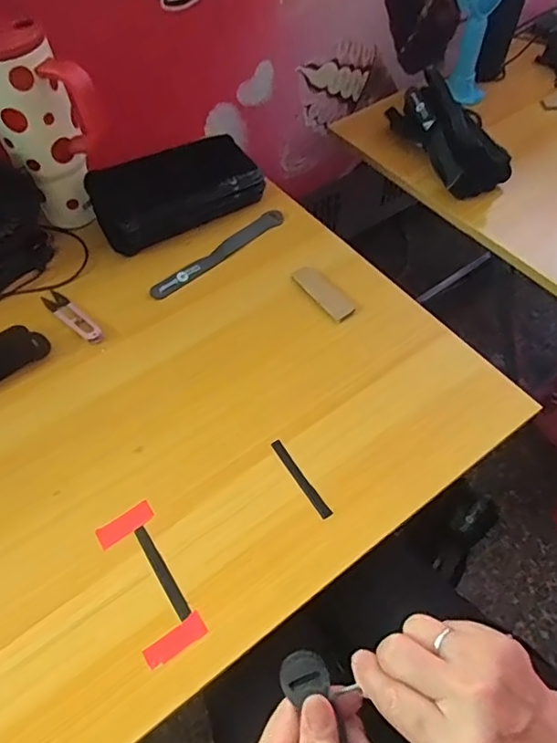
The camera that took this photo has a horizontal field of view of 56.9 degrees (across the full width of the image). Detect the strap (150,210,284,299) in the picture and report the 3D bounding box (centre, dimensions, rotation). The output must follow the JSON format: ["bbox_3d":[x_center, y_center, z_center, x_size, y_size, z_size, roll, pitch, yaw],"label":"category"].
[{"bbox_3d":[-0.070,-0.145,0.620,0.196,0.008,0.030,-37,63,-22],"label":"strap"}]

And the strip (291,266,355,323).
[{"bbox_3d":[0.051,-0.090,0.574,0.030,0.007,0.083,-33,62,-19],"label":"strip"}]

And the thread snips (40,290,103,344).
[{"bbox_3d":[-0.229,-0.062,0.567,0.102,0.010,0.023,39,65,23],"label":"thread snips"}]

